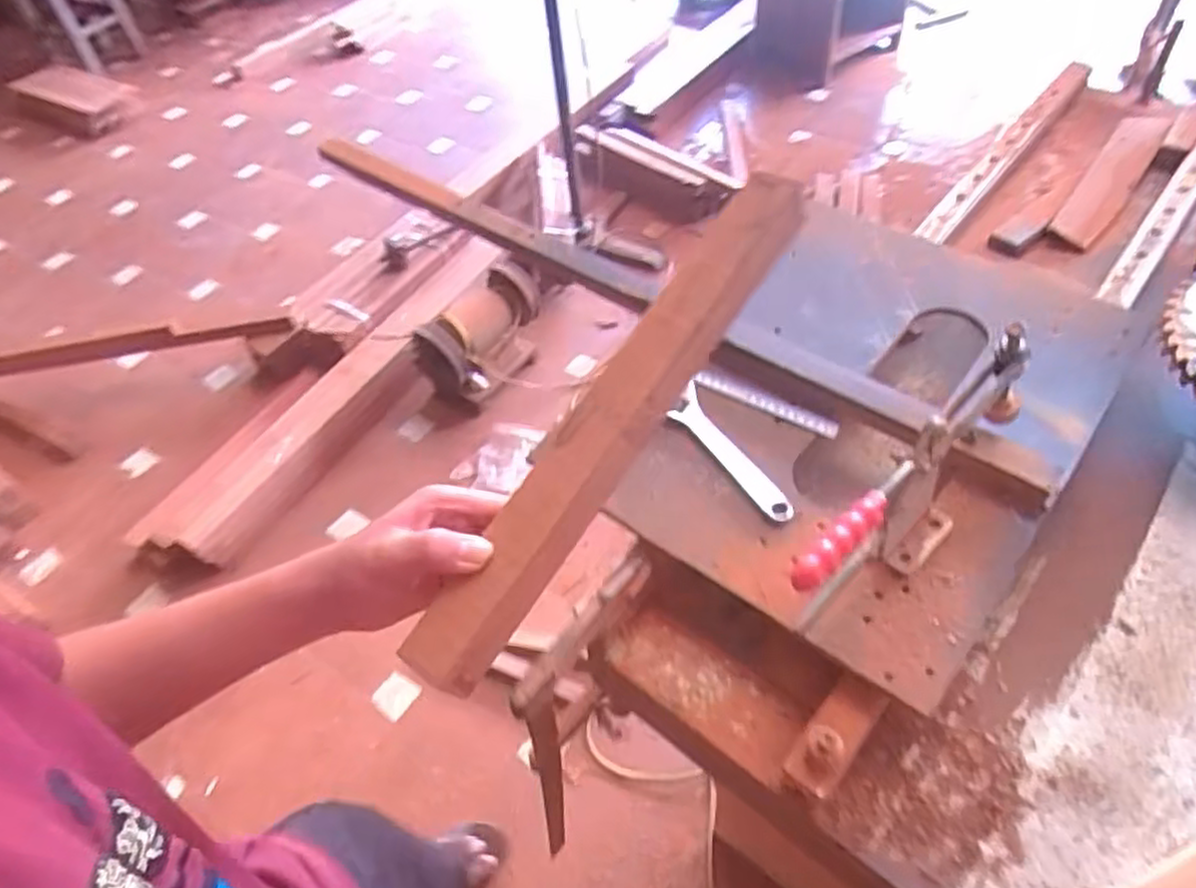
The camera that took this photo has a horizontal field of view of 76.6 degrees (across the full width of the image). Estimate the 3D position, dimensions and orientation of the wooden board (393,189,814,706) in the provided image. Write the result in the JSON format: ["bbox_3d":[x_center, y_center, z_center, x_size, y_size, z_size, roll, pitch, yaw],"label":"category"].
[{"bbox_3d":[0.011,-0.015,0.400,0.036,0.027,0.318,30,76,26],"label":"wooden board"}]

